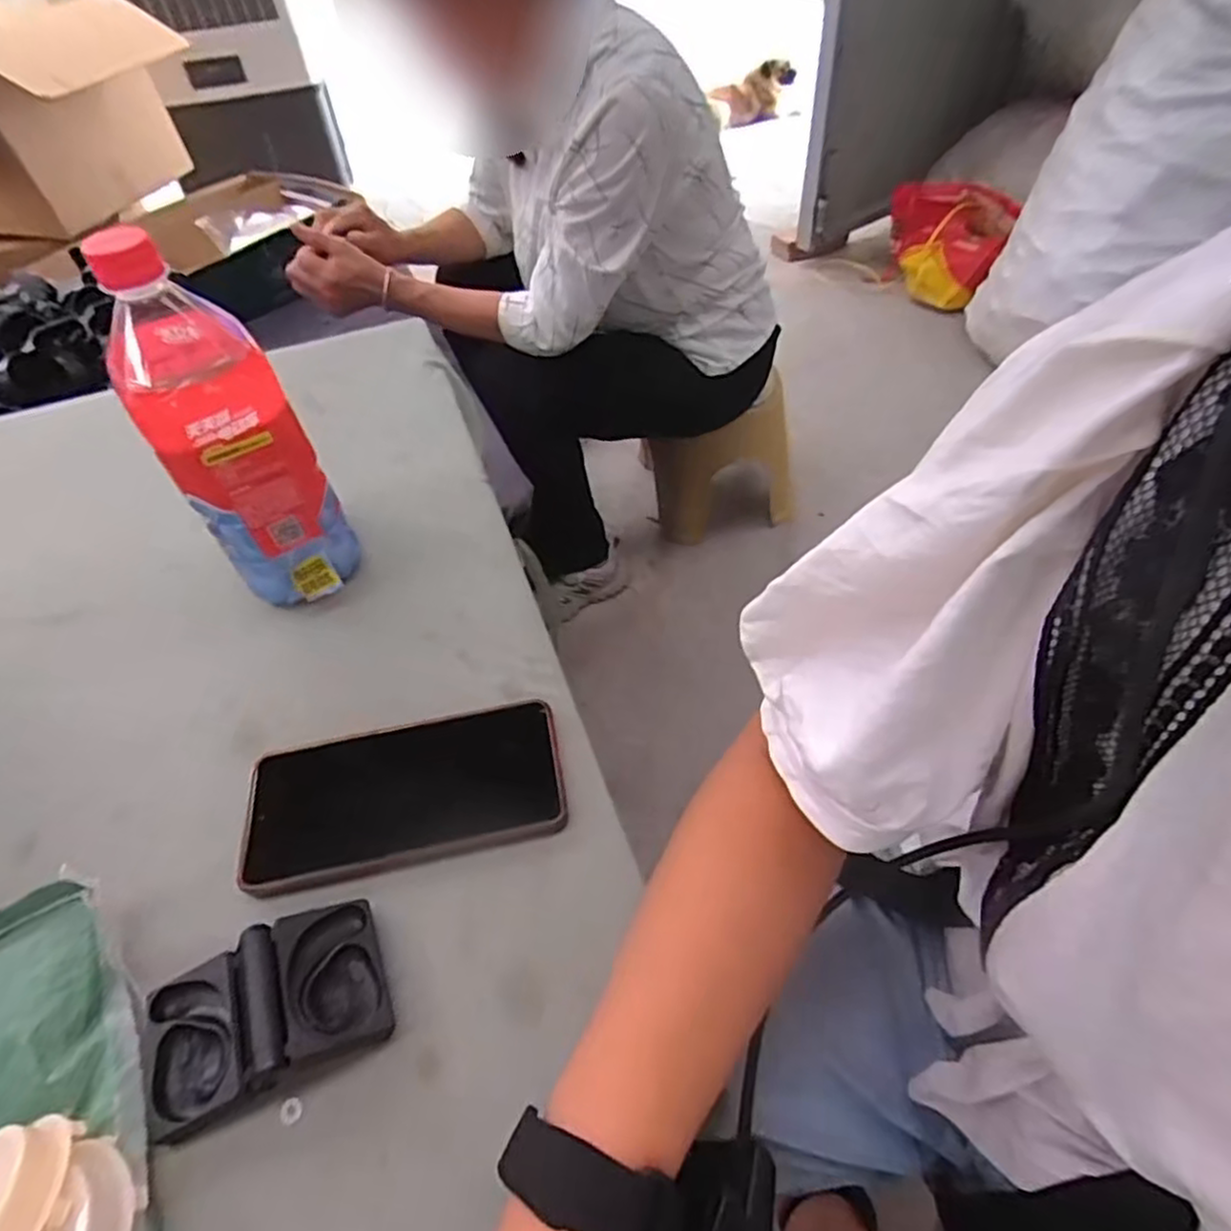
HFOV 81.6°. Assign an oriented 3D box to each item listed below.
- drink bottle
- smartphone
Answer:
[{"bbox_3d":[-0.221,-0.098,0.418,0.075,0.216,0.077,-29,55,-19],"label":"drink bottle"},{"bbox_3d":[-0.113,0.093,0.385,0.164,0.006,0.081,-11,51,-6],"label":"smartphone"}]

